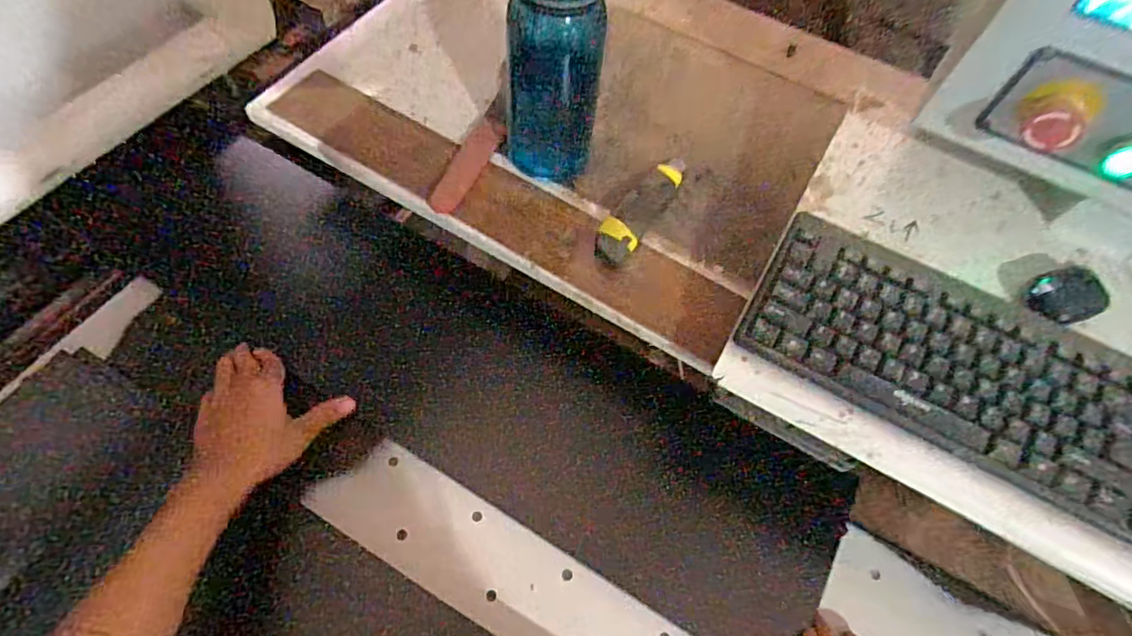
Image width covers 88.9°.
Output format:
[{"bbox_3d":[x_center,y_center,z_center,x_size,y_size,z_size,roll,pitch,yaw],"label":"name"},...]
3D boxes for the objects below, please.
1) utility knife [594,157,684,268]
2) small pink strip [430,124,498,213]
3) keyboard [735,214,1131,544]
[{"bbox_3d":[0.076,-0.110,0.581,0.039,0.024,0.144,29,63,12],"label":"utility knife"},{"bbox_3d":[-0.104,-0.154,0.597,0.032,0.010,0.123,19,61,7],"label":"small pink strip"},{"bbox_3d":[0.364,0.065,0.448,0.444,0.040,0.133,28,63,12],"label":"keyboard"}]

